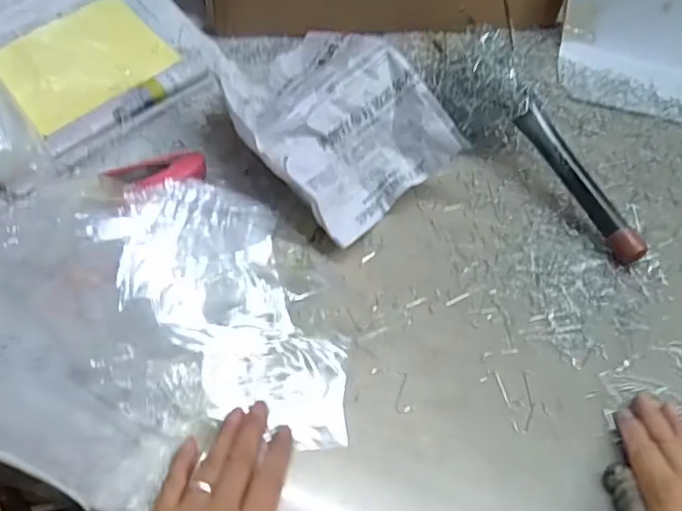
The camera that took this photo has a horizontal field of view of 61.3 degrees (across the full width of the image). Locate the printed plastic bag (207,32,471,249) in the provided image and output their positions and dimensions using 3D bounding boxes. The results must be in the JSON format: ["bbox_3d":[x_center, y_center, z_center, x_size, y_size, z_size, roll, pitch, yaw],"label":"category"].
[{"bbox_3d":[-0.023,-0.136,0.581,0.178,0.098,0.255,-23,53,-26],"label":"printed plastic bag"}]

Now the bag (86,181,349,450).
[{"bbox_3d":[-0.108,0.035,0.467,0.171,0.027,0.271,-9,48,-16],"label":"bag"}]

